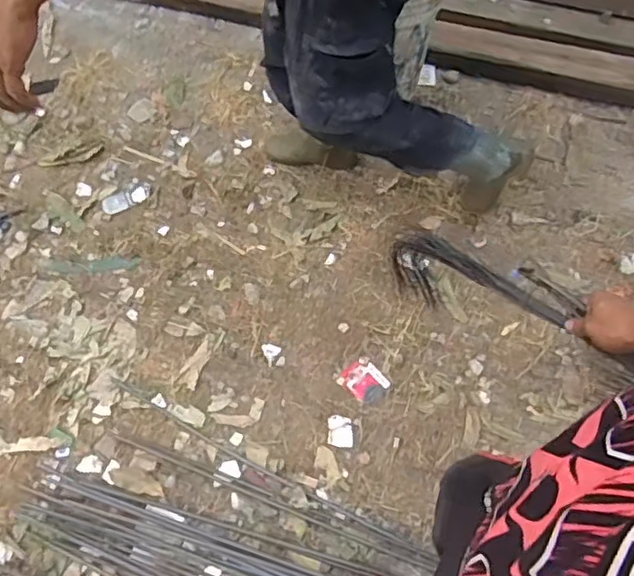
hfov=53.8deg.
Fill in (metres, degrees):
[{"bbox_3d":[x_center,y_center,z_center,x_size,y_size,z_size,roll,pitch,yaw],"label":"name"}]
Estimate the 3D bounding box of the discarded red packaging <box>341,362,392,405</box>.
[{"bbox_3d":[0.124,0.237,1.591,0.085,0.010,0.115,-41,67,-18],"label":"discarded red packaging"}]

